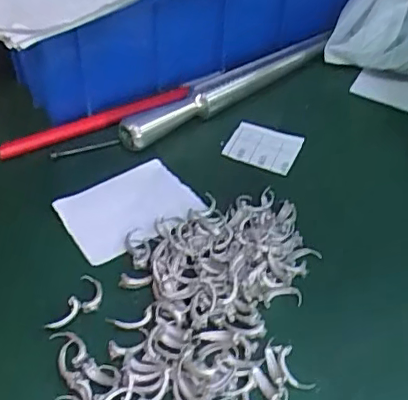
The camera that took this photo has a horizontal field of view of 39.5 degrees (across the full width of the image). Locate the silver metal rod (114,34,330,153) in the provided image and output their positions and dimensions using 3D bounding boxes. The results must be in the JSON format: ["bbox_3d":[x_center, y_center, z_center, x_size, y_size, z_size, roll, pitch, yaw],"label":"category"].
[{"bbox_3d":[0.022,-0.080,0.410,0.185,0.026,0.018,-29,55,-27],"label":"silver metal rod"}]

